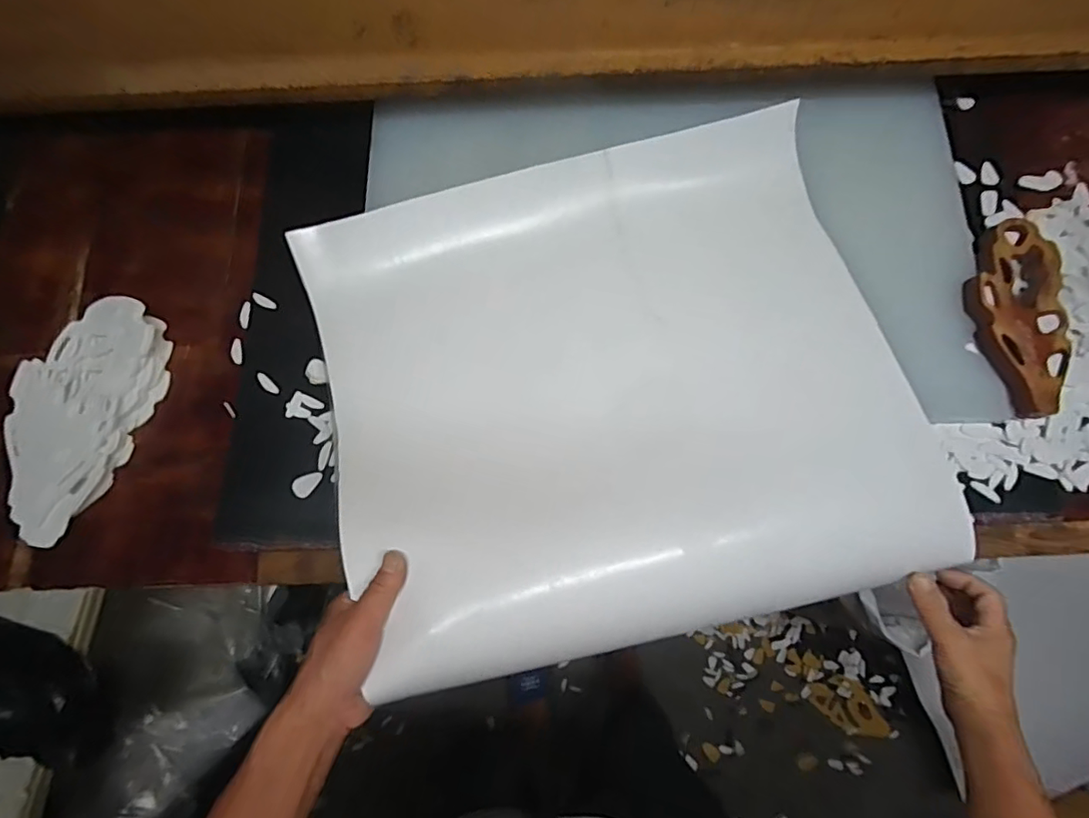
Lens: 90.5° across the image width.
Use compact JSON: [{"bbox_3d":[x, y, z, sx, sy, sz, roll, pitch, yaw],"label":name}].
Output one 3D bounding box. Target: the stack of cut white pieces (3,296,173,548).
[{"bbox_3d":[-0.508,0.005,0.586,0.118,0.043,0.254,18,76,5],"label":"stack of cut white pieces"}]

